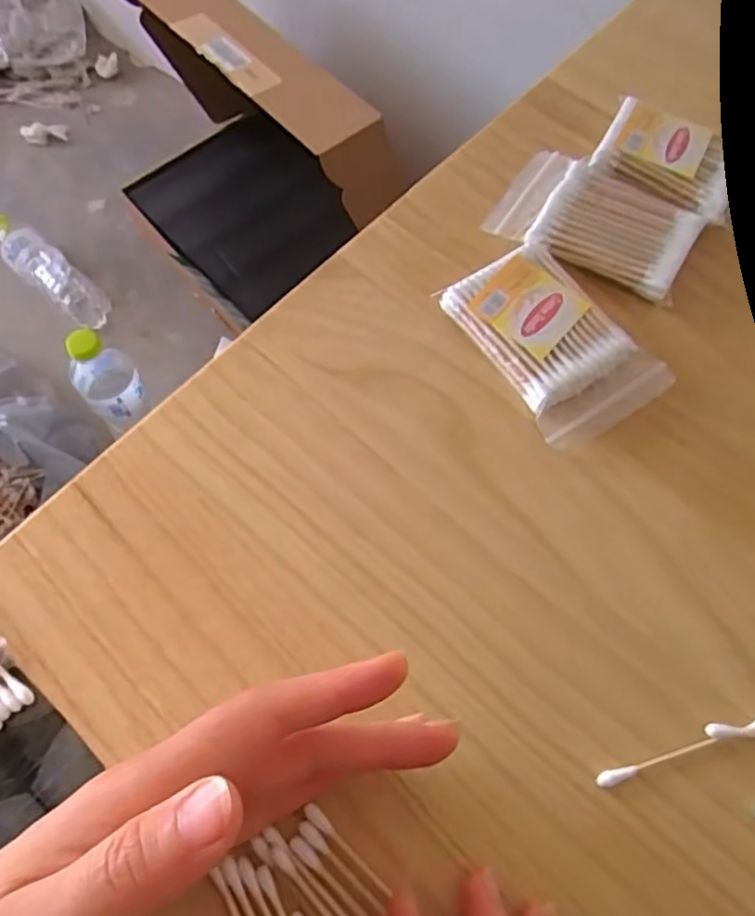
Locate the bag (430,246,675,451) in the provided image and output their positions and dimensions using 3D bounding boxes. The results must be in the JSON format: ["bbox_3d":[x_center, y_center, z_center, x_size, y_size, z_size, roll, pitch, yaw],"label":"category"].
[{"bbox_3d":[0.080,-0.053,0.306,0.061,0.017,0.090,-30,71,-13],"label":"bag"}]

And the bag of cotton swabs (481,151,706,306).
[{"bbox_3d":[0.107,-0.115,0.333,0.091,0.015,0.060,31,70,12],"label":"bag of cotton swabs"}]

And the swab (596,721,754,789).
[{"bbox_3d":[0.113,0.105,0.244,0.072,0.004,0.005,-15,68,-7],"label":"swab"}]

